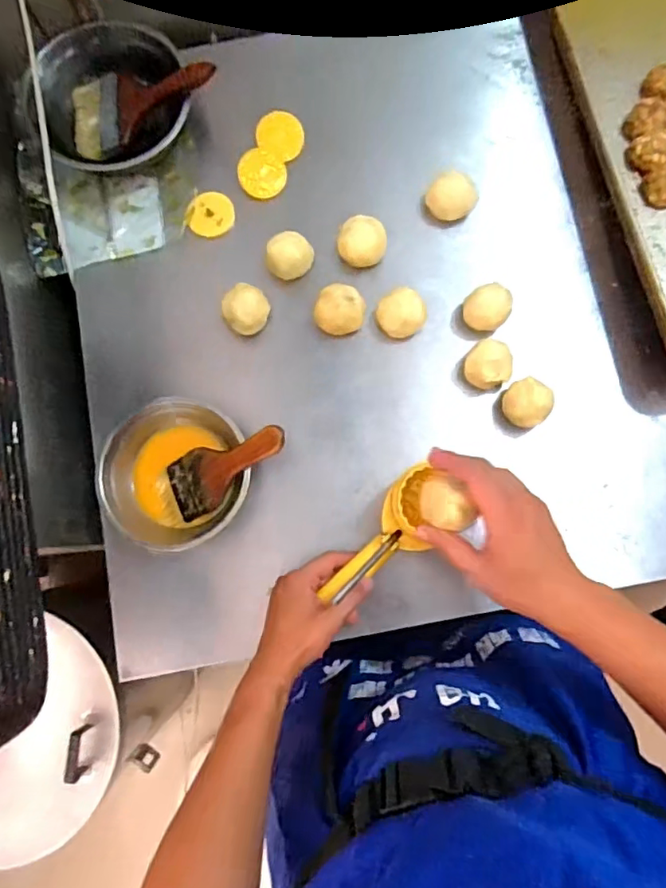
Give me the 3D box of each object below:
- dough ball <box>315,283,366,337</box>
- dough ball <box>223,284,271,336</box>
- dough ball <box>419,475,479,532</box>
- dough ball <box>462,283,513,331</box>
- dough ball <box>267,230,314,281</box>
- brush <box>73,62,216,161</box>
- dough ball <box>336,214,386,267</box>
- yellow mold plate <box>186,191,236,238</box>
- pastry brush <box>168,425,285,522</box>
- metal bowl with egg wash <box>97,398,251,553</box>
[{"bbox_3d":[0.010,-0.158,0.649,0.052,0.041,0.059,16,82,5],"label":"dough ball"},{"bbox_3d":[-0.103,-0.159,0.660,0.051,0.049,0.051,0,81,2],"label":"dough ball"},{"bbox_3d":[0.098,0.051,0.475,0.043,0.031,0.044,2,81,3],"label":"dough ball"},{"bbox_3d":[0.180,-0.158,0.642,0.048,0.041,0.051,0,81,2],"label":"dough ball"},{"bbox_3d":[-0.052,-0.227,0.667,0.059,0.048,0.053,-18,81,0],"label":"dough ball"},{"bbox_3d":[-0.230,-0.427,0.673,0.190,0.024,0.096,-9,80,18],"label":"brush"},{"bbox_3d":[0.035,-0.244,0.666,0.060,0.041,0.055,7,81,3],"label":"dough ball"},{"bbox_3d":[-0.154,-0.291,0.695,0.051,0.017,0.059,22,83,6],"label":"yellow mold plate"},{"bbox_3d":[-0.117,0.024,0.600,0.151,0.013,0.070,-28,80,21],"label":"pastry brush"},{"bbox_3d":[-0.178,0.037,0.628,0.160,0.050,0.163,0,81,2],"label":"metal bowl with egg wash"}]

